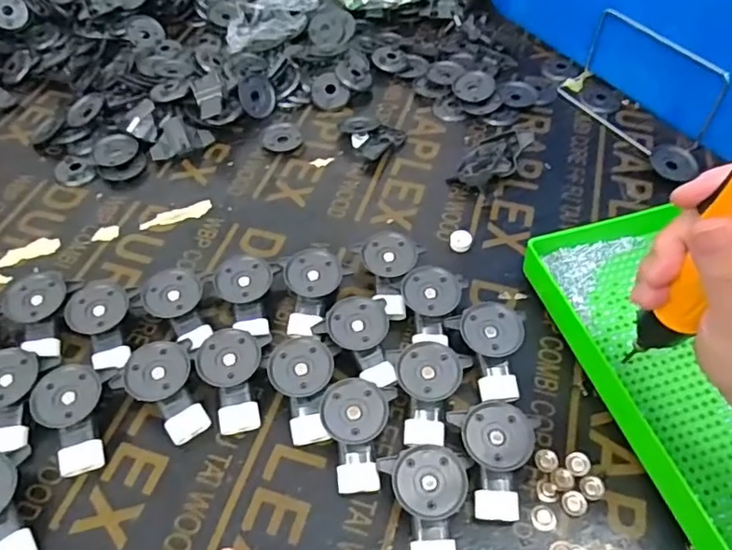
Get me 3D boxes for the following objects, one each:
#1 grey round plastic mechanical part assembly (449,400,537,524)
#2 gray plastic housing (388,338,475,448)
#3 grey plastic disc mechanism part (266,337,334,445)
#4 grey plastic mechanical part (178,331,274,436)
[{"bbox_3d":[0.083,0.114,0.365,0.051,0.028,0.066,-2,52,0],"label":"grey round plastic mechanical part assembly"},{"bbox_3d":[0.044,0.079,0.393,0.052,0.026,0.066,-3,52,-1],"label":"gray plastic housing"},{"bbox_3d":[-0.041,0.078,0.396,0.041,0.030,0.064,-11,52,-7],"label":"grey plastic disc mechanism part"},{"bbox_3d":[-0.094,0.072,0.401,0.053,0.029,0.065,-8,52,-5],"label":"grey plastic mechanical part"}]

